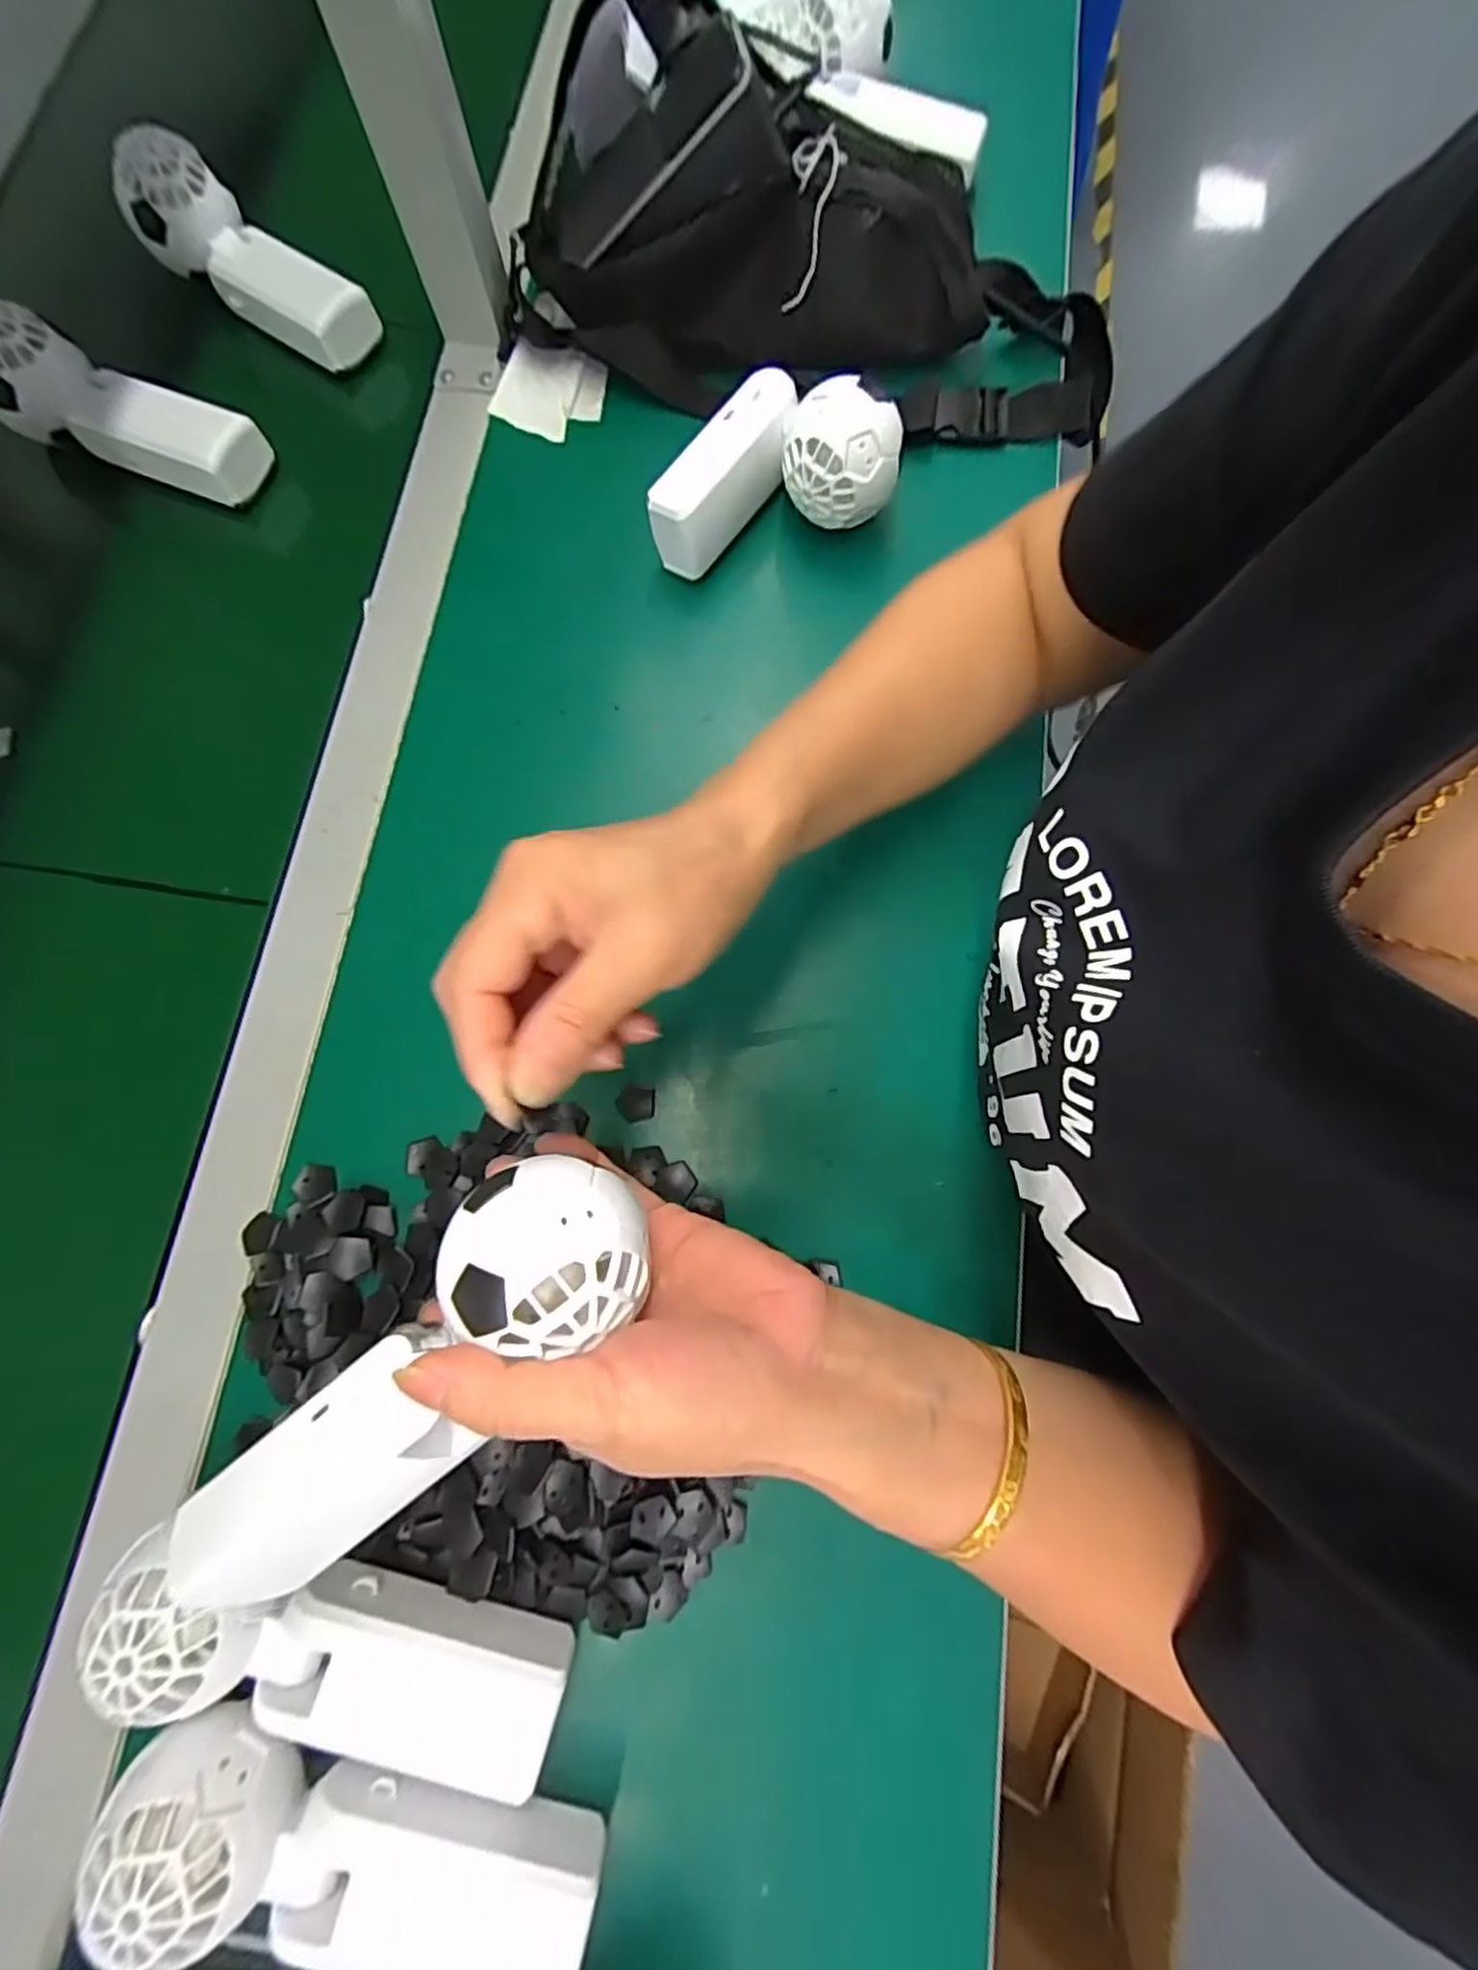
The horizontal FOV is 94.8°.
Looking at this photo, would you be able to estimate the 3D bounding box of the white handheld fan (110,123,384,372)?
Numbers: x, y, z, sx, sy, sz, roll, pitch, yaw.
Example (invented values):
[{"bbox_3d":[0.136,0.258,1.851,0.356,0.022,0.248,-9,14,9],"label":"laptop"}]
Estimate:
[{"bbox_3d":[-0.299,-0.445,0.425,0.150,0.077,0.047,33,80,8],"label":"white handheld fan"}]

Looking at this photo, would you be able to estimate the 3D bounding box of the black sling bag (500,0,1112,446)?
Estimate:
[{"bbox_3d":[0.043,-0.413,0.378,0.359,0.101,0.145,10,78,4],"label":"black sling bag"}]

